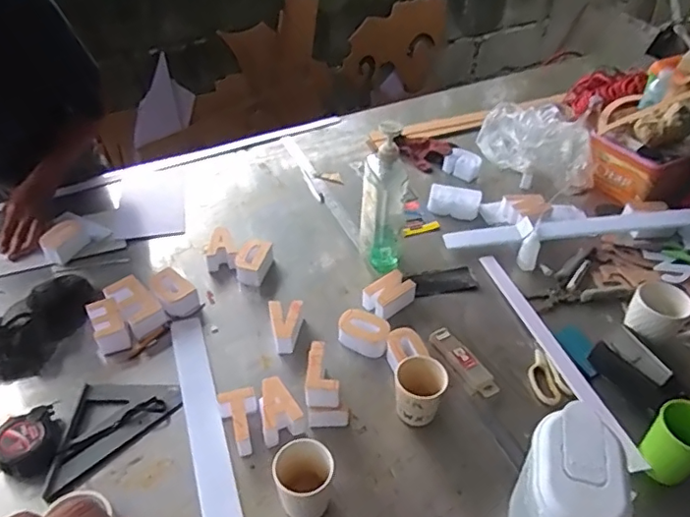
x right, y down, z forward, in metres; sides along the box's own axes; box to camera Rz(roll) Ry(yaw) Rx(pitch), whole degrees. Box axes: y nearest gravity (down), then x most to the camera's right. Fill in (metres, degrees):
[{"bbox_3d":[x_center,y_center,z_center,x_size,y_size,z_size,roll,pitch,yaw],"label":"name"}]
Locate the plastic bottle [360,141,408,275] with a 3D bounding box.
[{"bbox_3d":[0.068,-0.084,1.008,0.078,0.240,0.089,3,41,2],"label":"plastic bottle"}]

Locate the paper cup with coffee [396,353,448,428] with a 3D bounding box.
[{"bbox_3d":[0.107,0.197,0.805,0.069,0.091,0.071,0,41,0],"label":"paper cup with coffee"}]

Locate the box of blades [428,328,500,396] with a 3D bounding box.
[{"bbox_3d":[0.193,0.166,0.893,0.041,0.015,0.138,-20,45,-22],"label":"box of blades"}]

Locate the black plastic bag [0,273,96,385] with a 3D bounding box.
[{"bbox_3d":[-0.533,0.116,0.923,0.154,0.032,0.230,32,50,31],"label":"black plastic bag"}]

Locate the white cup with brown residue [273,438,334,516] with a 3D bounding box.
[{"bbox_3d":[-0.052,0.283,0.701,0.073,0.101,0.066,0,41,-1],"label":"white cup with brown residue"}]

